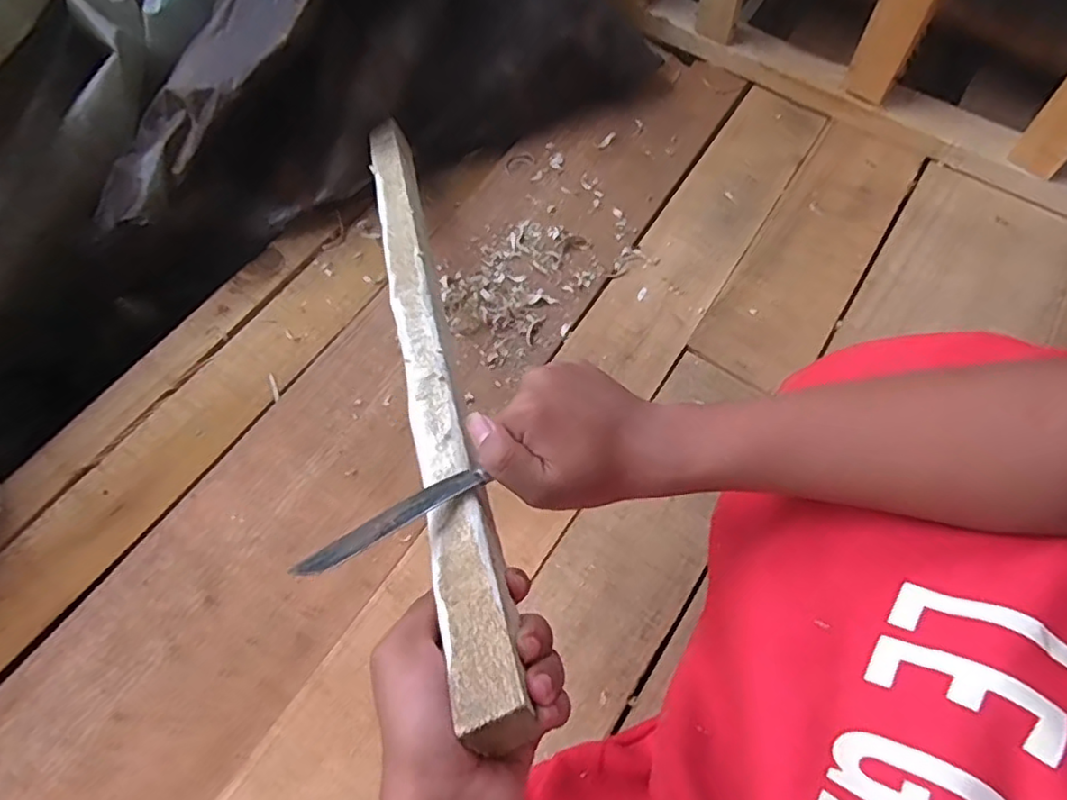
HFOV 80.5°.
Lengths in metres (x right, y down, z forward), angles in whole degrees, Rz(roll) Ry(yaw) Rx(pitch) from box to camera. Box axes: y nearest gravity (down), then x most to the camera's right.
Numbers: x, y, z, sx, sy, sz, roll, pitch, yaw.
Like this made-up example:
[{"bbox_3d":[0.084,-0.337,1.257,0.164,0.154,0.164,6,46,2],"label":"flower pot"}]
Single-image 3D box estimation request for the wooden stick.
[{"bbox_3d":[-0.089,-0.070,0.486,0.037,0.019,0.631,-15,46,-5],"label":"wooden stick"}]

